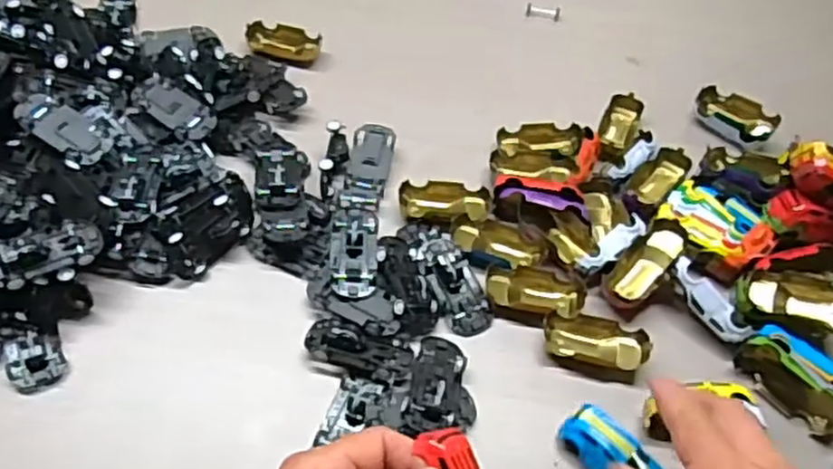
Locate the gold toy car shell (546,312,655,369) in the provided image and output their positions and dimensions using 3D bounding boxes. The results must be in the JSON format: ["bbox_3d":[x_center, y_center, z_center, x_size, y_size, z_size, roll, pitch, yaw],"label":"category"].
[{"bbox_3d":[0.112,0.067,0.445,0.065,0.014,0.029,11,53,4],"label":"gold toy car shell"}]

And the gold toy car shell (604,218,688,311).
[{"bbox_3d":[0.152,0.021,0.474,0.028,0.018,0.068,38,79,22],"label":"gold toy car shell"}]

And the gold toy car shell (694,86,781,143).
[{"bbox_3d":[0.258,-0.095,0.579,0.034,0.023,0.063,-31,61,-25],"label":"gold toy car shell"}]

